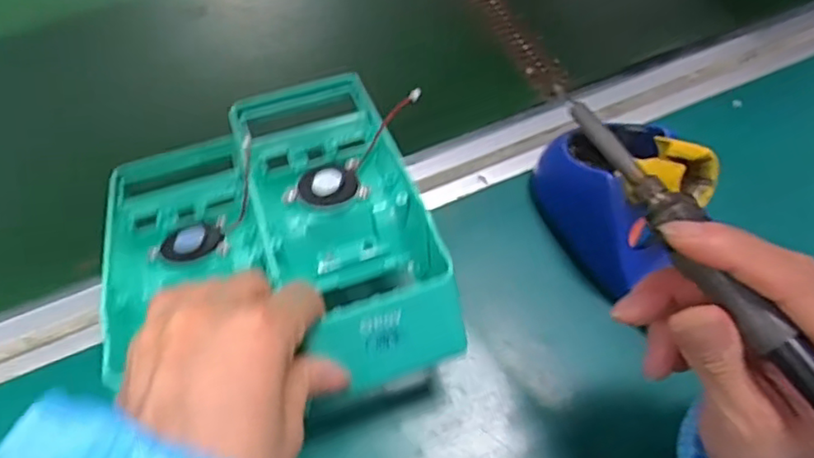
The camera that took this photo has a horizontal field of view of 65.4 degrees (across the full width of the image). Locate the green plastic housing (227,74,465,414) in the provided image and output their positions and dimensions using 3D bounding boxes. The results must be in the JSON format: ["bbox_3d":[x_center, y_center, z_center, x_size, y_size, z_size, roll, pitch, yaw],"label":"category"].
[{"bbox_3d":[-0.036,-0.007,0.342,0.082,0.046,0.192,-21,56,-13],"label":"green plastic housing"}]

